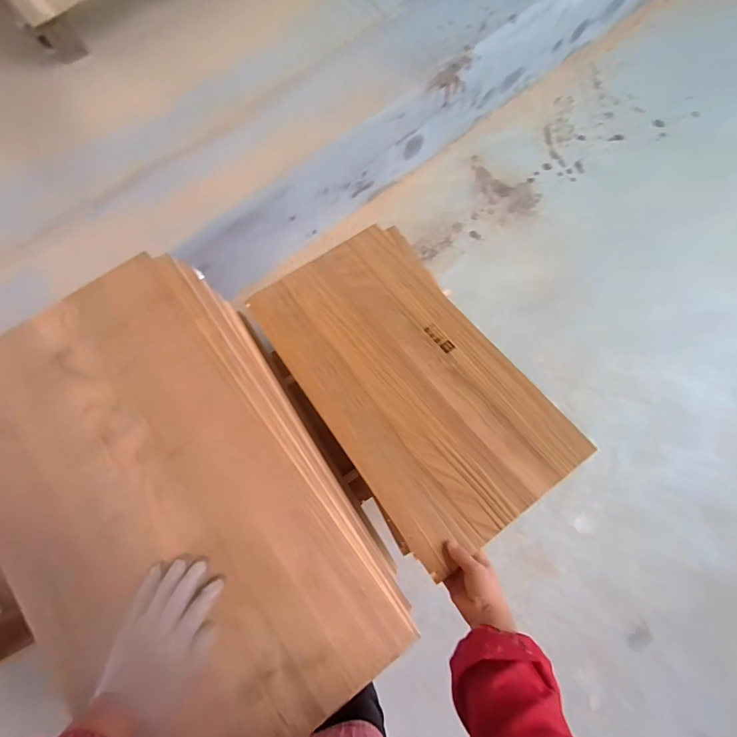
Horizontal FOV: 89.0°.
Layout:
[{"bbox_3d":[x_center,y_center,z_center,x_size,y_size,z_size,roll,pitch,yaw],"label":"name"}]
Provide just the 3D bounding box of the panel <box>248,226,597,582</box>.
[{"bbox_3d":[0.065,0.002,0.724,0.351,0.024,0.628,-34,68,-9],"label":"panel"}]

